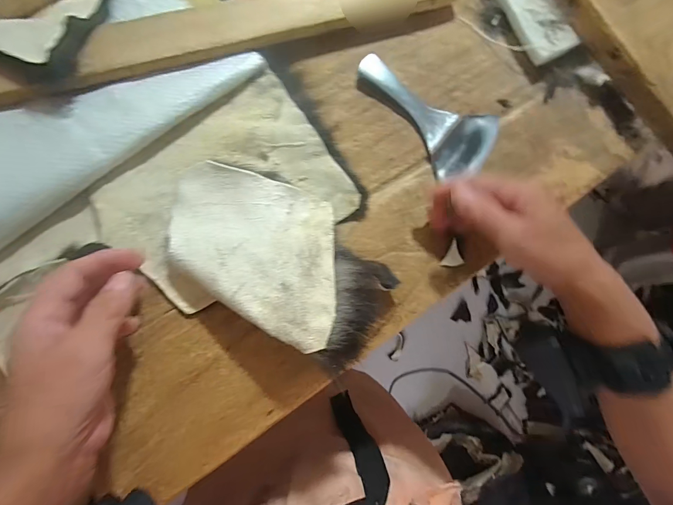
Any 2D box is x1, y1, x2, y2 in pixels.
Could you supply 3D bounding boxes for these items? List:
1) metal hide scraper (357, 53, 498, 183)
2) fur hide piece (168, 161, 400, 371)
[{"bbox_3d":[0.079,-0.125,0.325,0.139,0.011,0.075,34,80,-7],"label":"metal hide scraper"},{"bbox_3d":[-0.046,-0.001,0.270,0.177,0.049,0.102,31,82,-4],"label":"fur hide piece"}]

